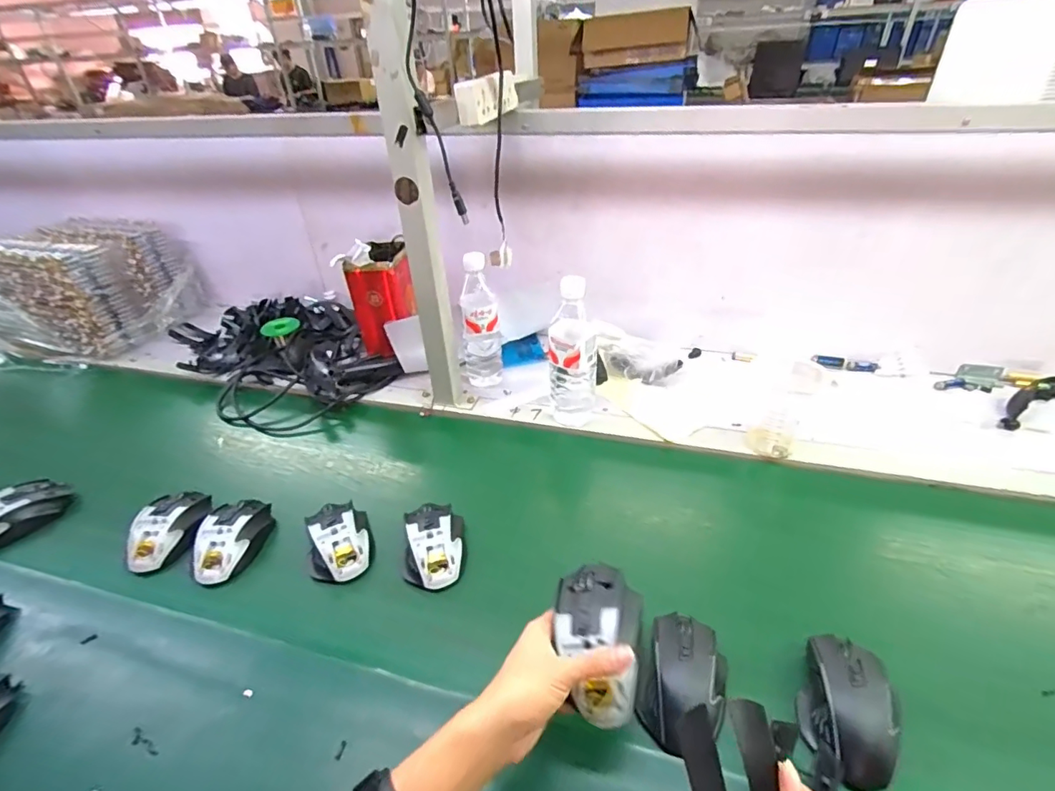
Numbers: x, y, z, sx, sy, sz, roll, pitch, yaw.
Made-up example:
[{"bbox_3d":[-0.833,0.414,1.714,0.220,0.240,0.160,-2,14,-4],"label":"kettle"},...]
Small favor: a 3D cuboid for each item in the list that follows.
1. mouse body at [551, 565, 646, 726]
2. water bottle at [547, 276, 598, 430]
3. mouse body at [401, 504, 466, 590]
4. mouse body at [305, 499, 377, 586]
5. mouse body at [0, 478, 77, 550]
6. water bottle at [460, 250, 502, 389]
[{"bbox_3d":[0.055,0.195,0.407,0.069,0.050,0.105,4,35,12],"label":"mouse body"},{"bbox_3d":[0.067,-0.060,0.742,0.070,0.222,0.075,0,34,6],"label":"water bottle"},{"bbox_3d":[-0.111,0.176,0.597,0.074,0.043,0.109,-6,34,-4],"label":"mouse body"},{"bbox_3d":[-0.226,0.173,0.605,0.076,0.038,0.101,-14,35,-14],"label":"mouse body"},{"bbox_3d":[-0.675,0.154,0.664,0.057,0.046,0.119,21,41,32],"label":"mouse body"},{"bbox_3d":[-0.082,-0.118,0.836,0.066,0.230,0.059,-7,34,-5],"label":"water bottle"}]

